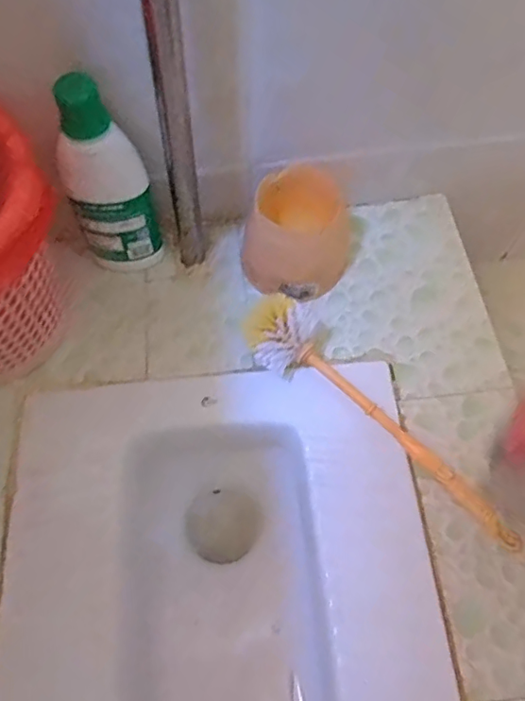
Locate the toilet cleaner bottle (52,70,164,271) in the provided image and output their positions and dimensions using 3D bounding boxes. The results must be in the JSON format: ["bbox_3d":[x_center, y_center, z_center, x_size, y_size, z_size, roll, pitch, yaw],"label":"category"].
[{"bbox_3d":[-0.170,-0.178,0.582,0.086,0.257,0.061,-23,66,-10],"label":"toilet cleaner bottle"}]

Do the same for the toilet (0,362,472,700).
[{"bbox_3d":[-0.033,0.302,0.591,0.422,0.188,0.510,-6,64,-2],"label":"toilet"}]

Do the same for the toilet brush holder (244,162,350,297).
[{"bbox_3d":[0.045,-0.143,0.650,0.125,0.106,0.135,18,66,10],"label":"toilet brush holder"}]

